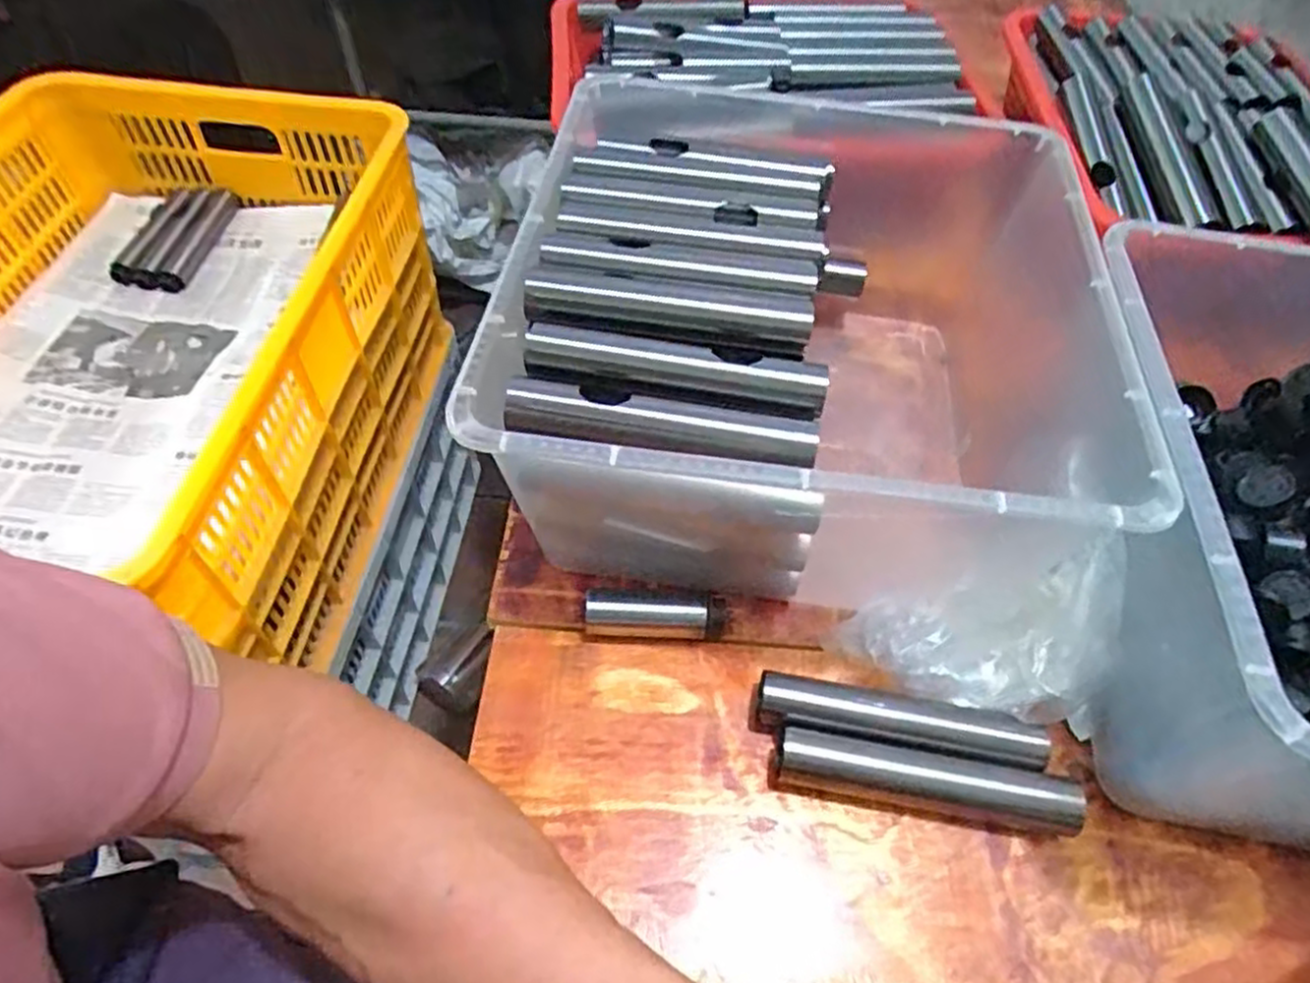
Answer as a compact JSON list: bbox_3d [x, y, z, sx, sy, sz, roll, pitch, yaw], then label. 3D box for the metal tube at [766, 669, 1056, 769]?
[{"bbox_3d":[0.122,0.114,0.380,0.137,0.020,0.024,11,54,5],"label":"metal tube"}]

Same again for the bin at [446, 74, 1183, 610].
[{"bbox_3d":[0.092,-0.097,0.464,0.317,0.149,0.344,8,54,3],"label":"bin"}]

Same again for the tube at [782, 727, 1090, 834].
[{"bbox_3d":[0.129,0.138,0.366,0.139,0.023,0.024,10,54,5],"label":"tube"}]

